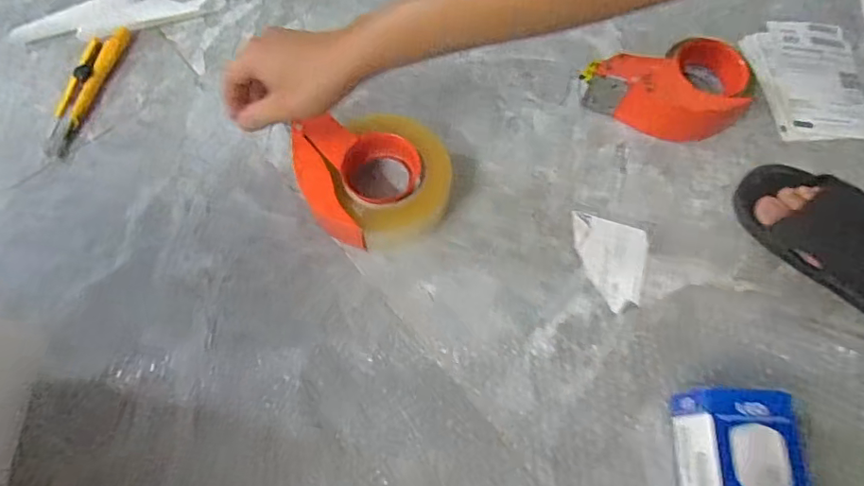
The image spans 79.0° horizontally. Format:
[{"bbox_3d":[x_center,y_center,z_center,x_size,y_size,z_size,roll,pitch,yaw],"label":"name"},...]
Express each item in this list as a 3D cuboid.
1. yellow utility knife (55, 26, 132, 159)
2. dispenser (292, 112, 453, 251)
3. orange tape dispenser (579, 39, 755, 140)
[{"bbox_3d":[-0.400,-0.181,0.602,0.035,0.020,0.174,13,70,3],"label":"yellow utility knife"},{"bbox_3d":[-0.055,-0.066,0.532,0.155,0.051,0.131,-12,70,-6],"label":"dispenser"},{"bbox_3d":[0.263,-0.165,0.590,0.167,0.062,0.104,-6,70,-4],"label":"orange tape dispenser"}]

